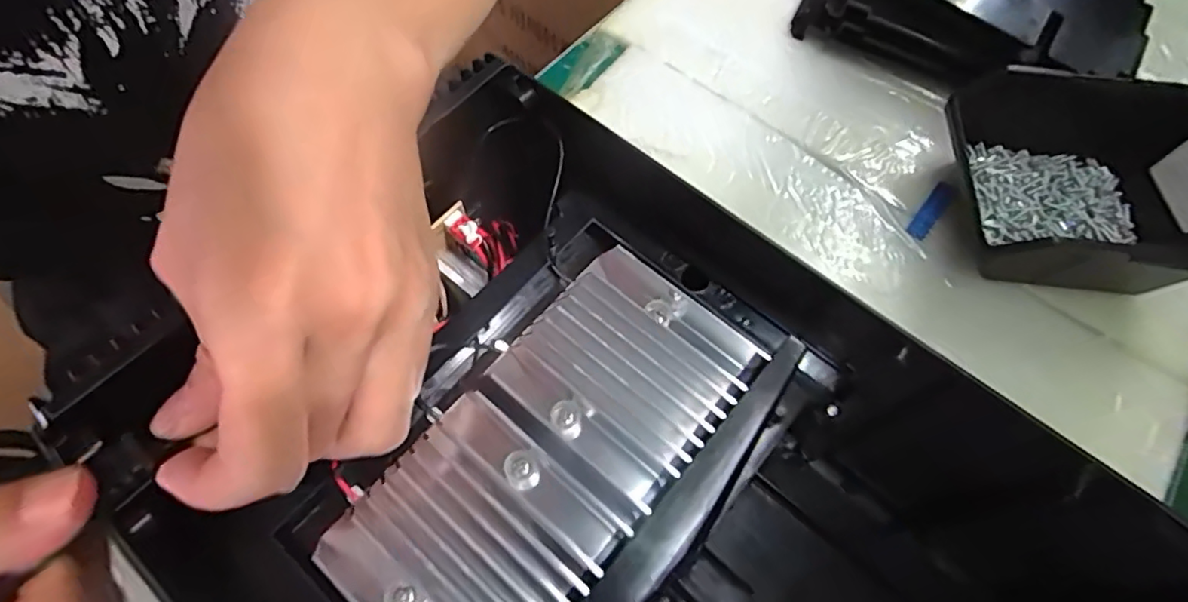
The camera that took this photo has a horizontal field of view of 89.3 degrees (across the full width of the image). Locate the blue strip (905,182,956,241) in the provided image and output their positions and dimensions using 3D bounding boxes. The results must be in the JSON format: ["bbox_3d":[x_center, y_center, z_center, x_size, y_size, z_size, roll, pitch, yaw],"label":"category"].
[{"bbox_3d":[0.207,-0.056,0.368,0.012,0.009,0.043,37,68,15],"label":"blue strip"}]

